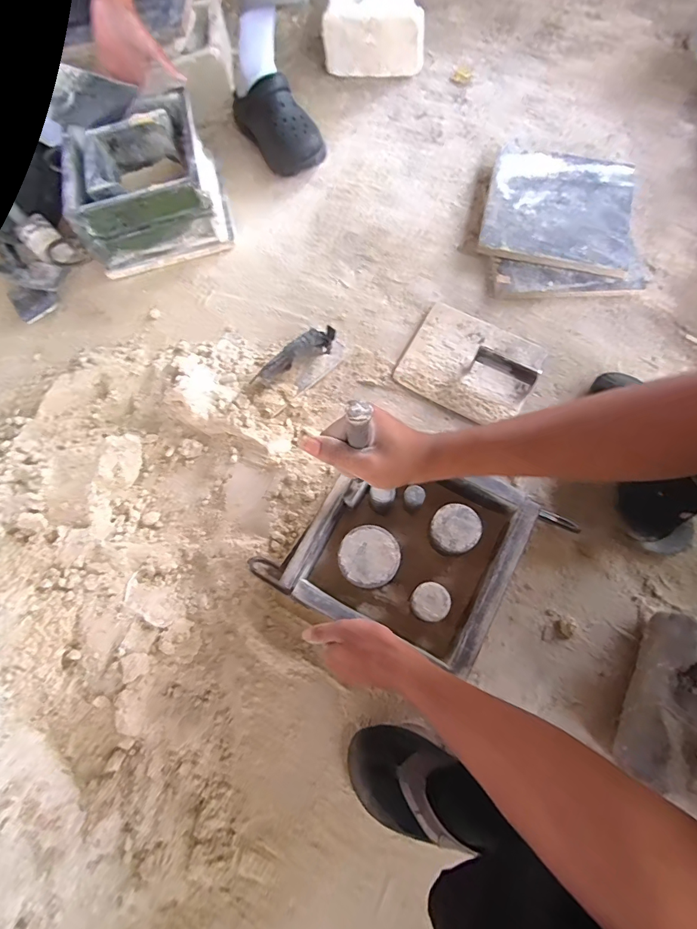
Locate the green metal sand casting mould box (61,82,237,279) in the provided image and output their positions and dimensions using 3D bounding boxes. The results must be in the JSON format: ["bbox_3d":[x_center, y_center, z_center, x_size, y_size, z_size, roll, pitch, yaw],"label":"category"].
[{"bbox_3d":[-0.356,-0.494,0.773,0.247,0.140,0.230,-16,74,-2],"label":"green metal sand casting mould box"}]

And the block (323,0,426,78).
[{"bbox_3d":[0.062,-0.899,0.895,0.199,0.103,0.125,13,75,6],"label":"block"}]

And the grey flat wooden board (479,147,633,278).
[{"bbox_3d":[0.383,-0.470,0.774,0.256,0.022,0.271,14,74,5],"label":"grey flat wooden board"}]

